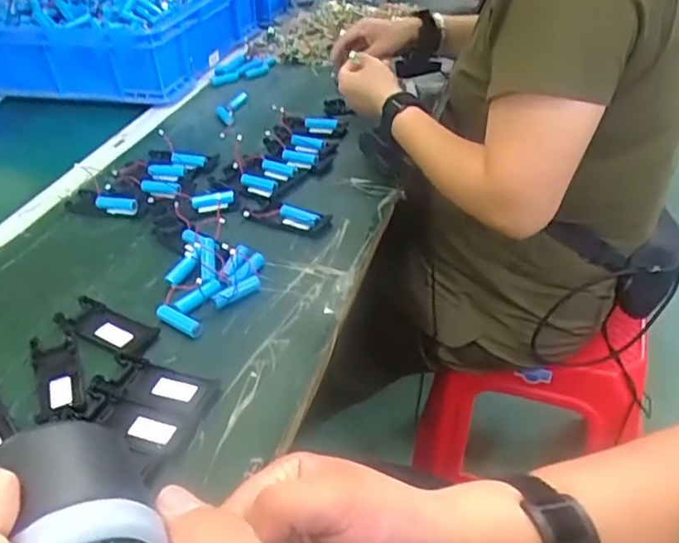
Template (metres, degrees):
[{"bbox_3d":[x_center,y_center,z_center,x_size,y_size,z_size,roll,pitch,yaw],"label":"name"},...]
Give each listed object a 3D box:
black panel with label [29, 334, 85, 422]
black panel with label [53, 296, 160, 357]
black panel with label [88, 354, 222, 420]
[{"bbox_3d":[-0.241,0.089,0.531,0.037,0.006,0.104,-17,39,-18],"label":"black panel with label"},{"bbox_3d":[-0.216,0.050,0.572,0.101,0.006,0.044,17,42,24],"label":"black panel with label"},{"bbox_3d":[-0.153,0.093,0.517,0.100,0.007,0.043,9,39,15],"label":"black panel with label"}]

